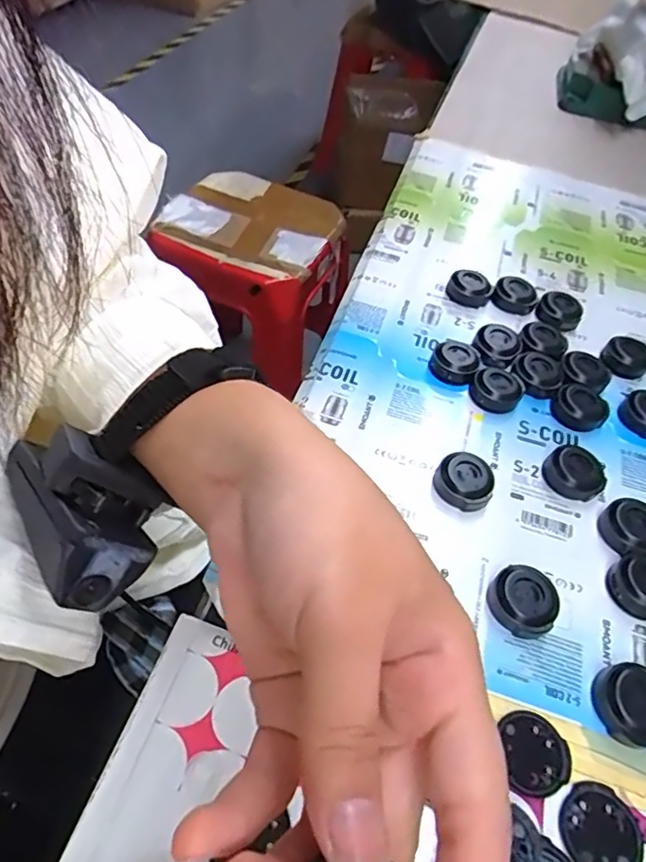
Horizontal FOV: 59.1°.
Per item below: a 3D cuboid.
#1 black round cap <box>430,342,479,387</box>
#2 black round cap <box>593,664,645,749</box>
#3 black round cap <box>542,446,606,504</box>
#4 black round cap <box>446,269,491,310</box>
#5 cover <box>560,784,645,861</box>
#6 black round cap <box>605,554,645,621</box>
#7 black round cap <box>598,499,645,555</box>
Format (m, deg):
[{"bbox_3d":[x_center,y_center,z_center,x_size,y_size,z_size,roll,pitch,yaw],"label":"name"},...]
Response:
[{"bbox_3d":[0.083,-0.043,0.355,0.027,0.013,0.031,25,53,14],"label":"black round cap"},{"bbox_3d":[0.132,0.112,0.236,0.034,0.014,0.029,-10,53,-14],"label":"black round cap"},{"bbox_3d":[0.137,0.022,0.310,0.031,0.013,0.027,34,56,20],"label":"black round cap"},{"bbox_3d":[0.103,-0.099,0.402,0.029,0.014,0.029,3,51,-4],"label":"black round cap"},{"bbox_3d":[0.104,0.149,0.211,0.030,0.004,0.029,3,51,-4],"label":"cover"},{"bbox_3d":[0.153,0.075,0.272,0.030,0.008,0.030,3,51,-4],"label":"black round cap"},{"bbox_3d":[0.159,0.049,0.291,0.034,0.011,0.029,-28,59,-25],"label":"black round cap"}]

